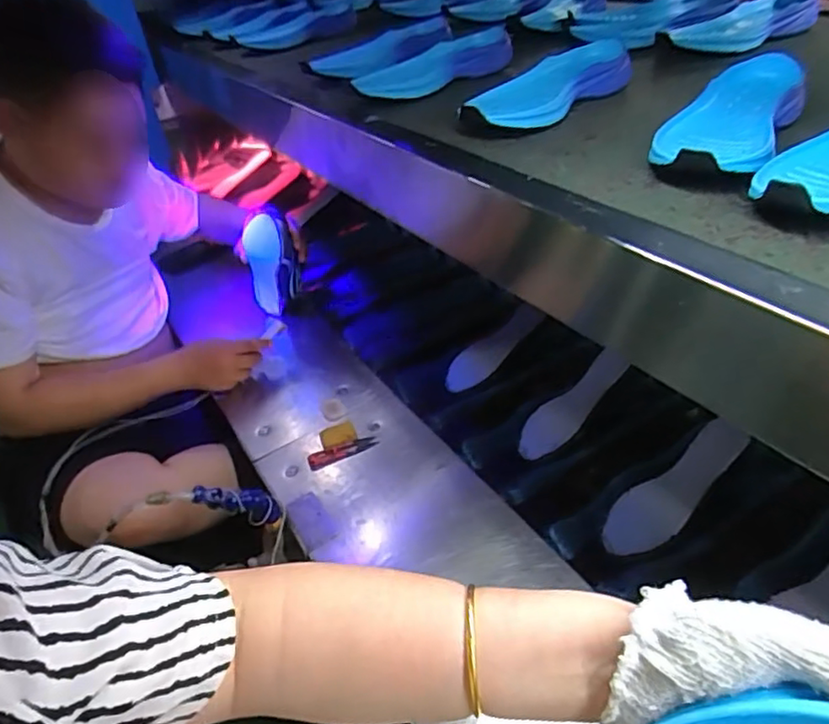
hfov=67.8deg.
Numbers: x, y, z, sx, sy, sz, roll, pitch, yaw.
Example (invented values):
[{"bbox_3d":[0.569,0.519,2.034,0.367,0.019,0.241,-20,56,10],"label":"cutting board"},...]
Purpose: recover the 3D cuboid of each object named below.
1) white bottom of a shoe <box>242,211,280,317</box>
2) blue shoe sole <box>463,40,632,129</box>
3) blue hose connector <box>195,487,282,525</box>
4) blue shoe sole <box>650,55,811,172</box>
[{"bbox_3d":[-0.270,-0.171,1.100,0.061,0.226,0.018,17,52,0],"label":"white bottom of a shoe"},{"bbox_3d":[0.143,-0.308,0.681,0.237,0.035,0.096,-32,45,-31],"label":"blue shoe sole"},{"bbox_3d":[-0.210,0.168,0.741,0.106,0.027,0.026,20,28,-27],"label":"blue hose connector"},{"bbox_3d":[0.273,-0.215,0.537,0.097,0.042,0.235,19,43,29],"label":"blue shoe sole"}]

